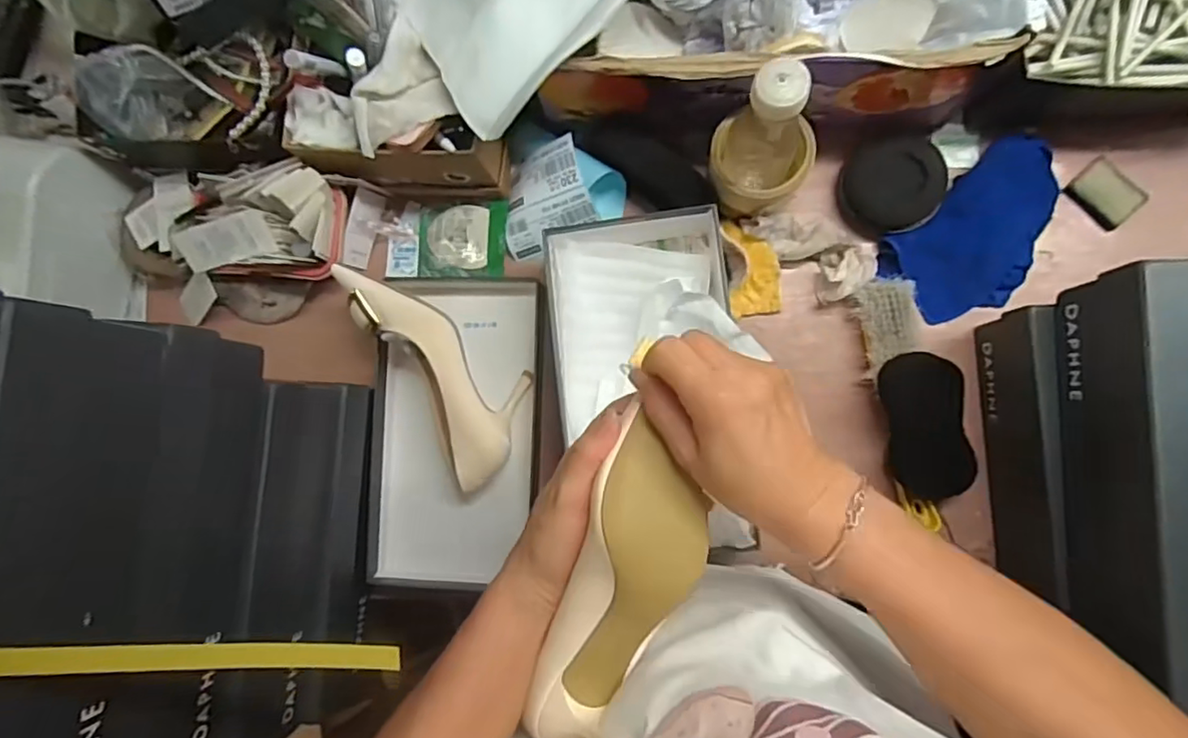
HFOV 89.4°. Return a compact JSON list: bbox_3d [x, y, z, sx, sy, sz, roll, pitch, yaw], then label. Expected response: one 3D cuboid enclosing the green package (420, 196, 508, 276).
[{"bbox_3d":[-0.138,-0.135,0.628,0.098,0.015,0.076,0,86,7],"label":"green package"}]

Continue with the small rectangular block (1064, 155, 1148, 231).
[{"bbox_3d":[0.480,-0.165,0.562,0.046,0.015,0.057,-43,83,2],"label":"small rectangular block"}]

